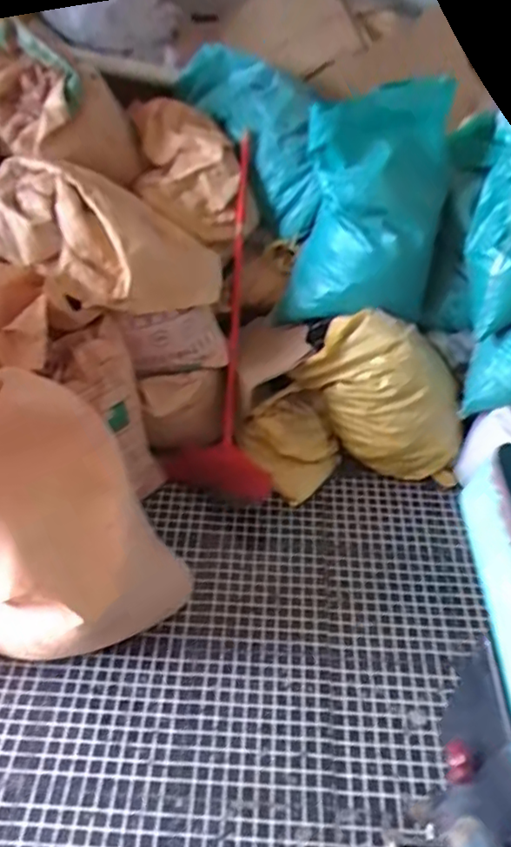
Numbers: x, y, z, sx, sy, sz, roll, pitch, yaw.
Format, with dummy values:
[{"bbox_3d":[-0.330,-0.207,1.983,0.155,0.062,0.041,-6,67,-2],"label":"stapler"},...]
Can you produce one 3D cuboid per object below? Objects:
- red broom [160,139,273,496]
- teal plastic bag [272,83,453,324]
[{"bbox_3d":[-0.087,-0.281,1.746,0.294,0.127,0.978,3,89,-2],"label":"red broom"},{"bbox_3d":[0.295,-0.536,1.573,0.393,0.604,0.137,-2,26,-18],"label":"teal plastic bag"}]

